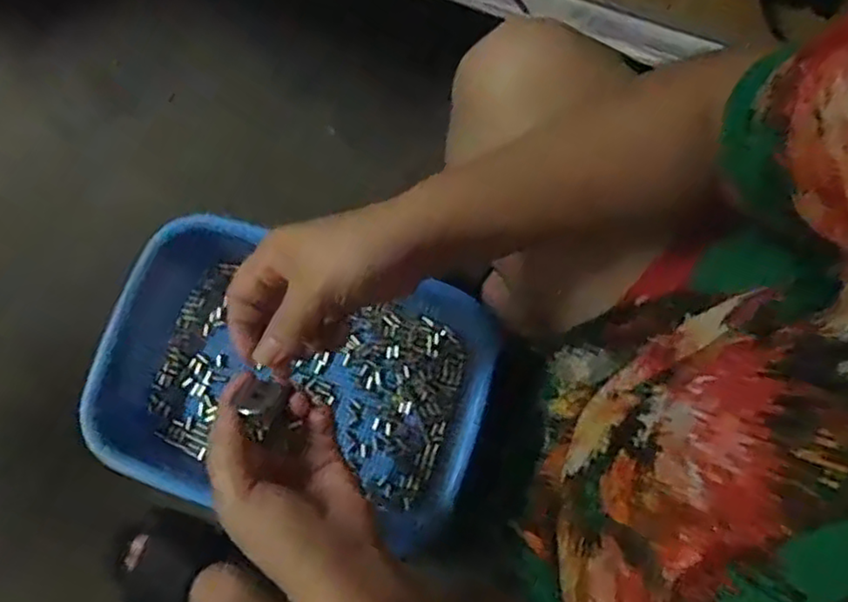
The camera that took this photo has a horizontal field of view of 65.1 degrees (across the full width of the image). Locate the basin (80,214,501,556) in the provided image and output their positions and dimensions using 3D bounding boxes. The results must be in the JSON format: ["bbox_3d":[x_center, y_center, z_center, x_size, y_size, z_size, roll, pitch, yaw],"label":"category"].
[{"bbox_3d":[-0.111,0.059,0.535,0.292,0.070,0.200,14,77,3],"label":"basin"}]

